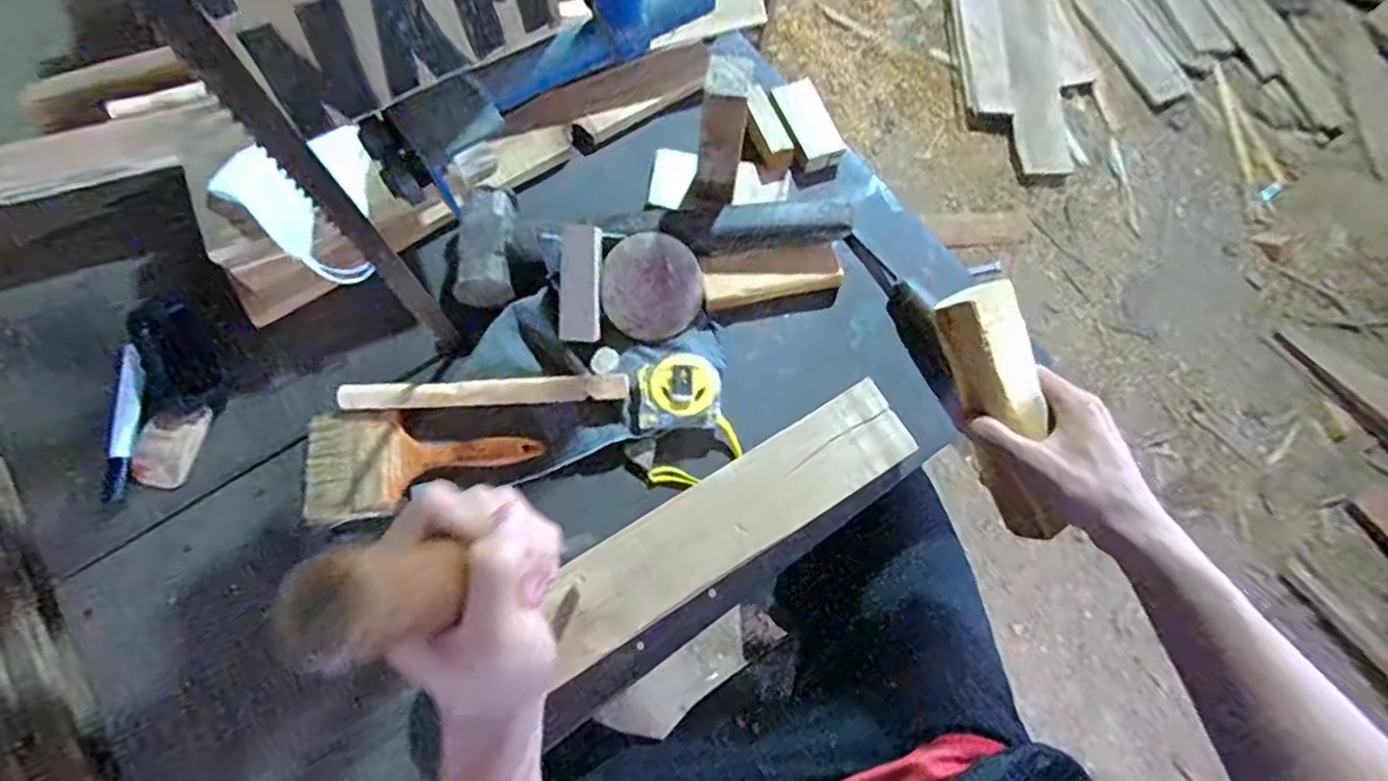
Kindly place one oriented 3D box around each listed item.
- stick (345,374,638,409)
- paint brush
[{"bbox_3d":[-0.175,0.001,0.553,0.236,0.022,0.021,-3,71,-1],"label":"stick"},{"bbox_3d":[-0.223,0.060,0.543,0.182,0.017,0.085,-2,70,-3],"label":"paint brush"}]

